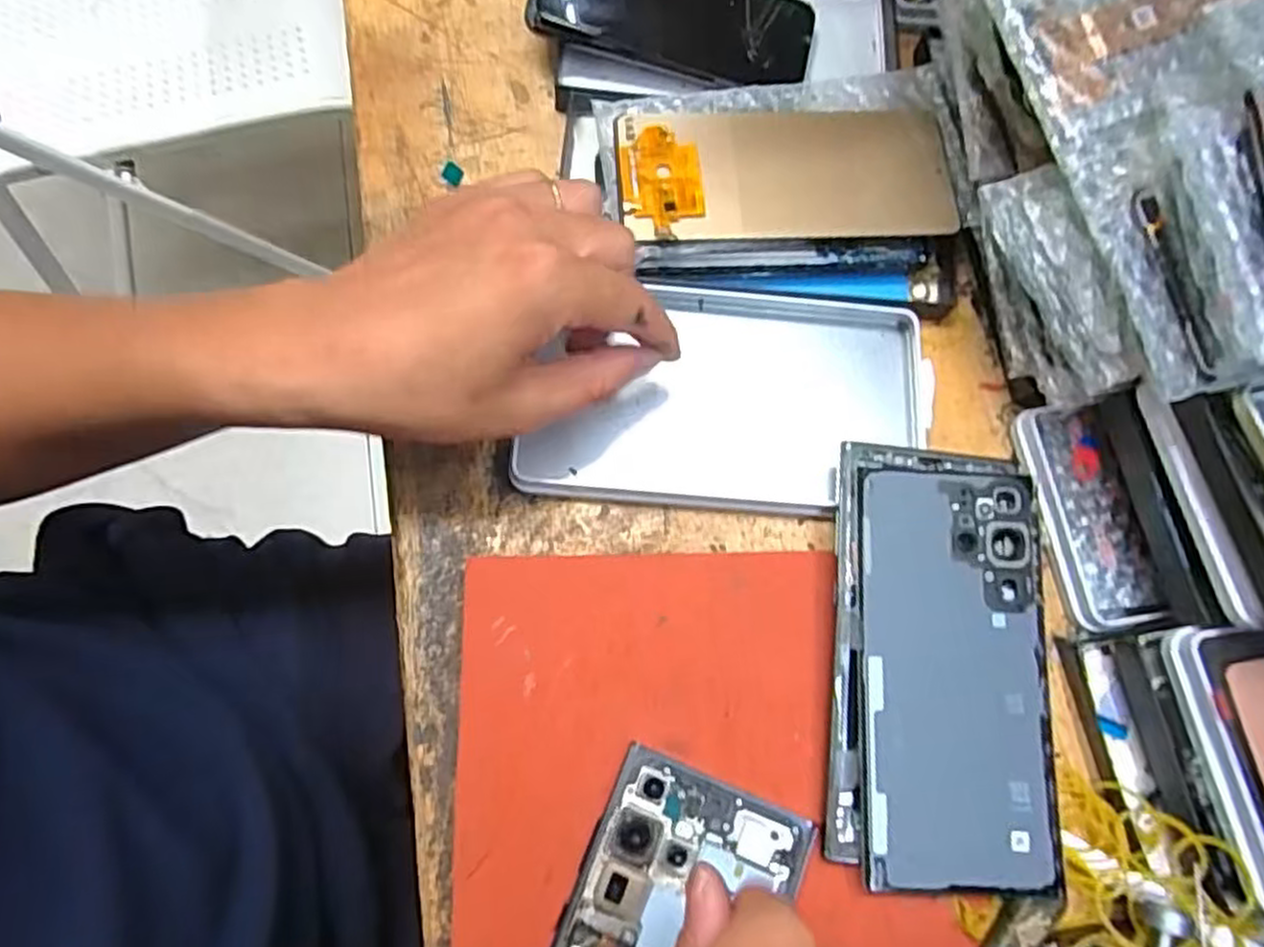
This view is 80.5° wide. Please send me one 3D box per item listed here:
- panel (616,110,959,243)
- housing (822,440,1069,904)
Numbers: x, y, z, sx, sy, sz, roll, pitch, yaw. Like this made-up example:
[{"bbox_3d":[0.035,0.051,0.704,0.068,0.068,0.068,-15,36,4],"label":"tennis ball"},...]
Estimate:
[{"bbox_3d":[0.072,-0.142,0.351,0.155,0.005,0.070,-2,73,-4],"label":"panel"},{"bbox_3d":[0.122,0.074,0.297,0.084,0.016,0.167,4,74,1],"label":"housing"}]

